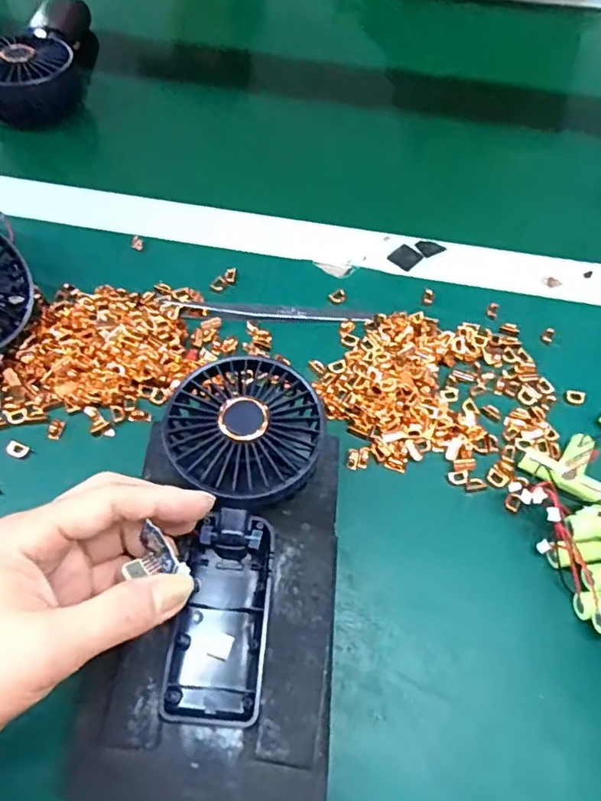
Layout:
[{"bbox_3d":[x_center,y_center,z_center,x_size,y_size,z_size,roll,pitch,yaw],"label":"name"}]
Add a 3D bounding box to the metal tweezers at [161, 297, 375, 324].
[{"bbox_3d":[-0.023,-0.063,0.394,0.144,0.004,0.015,2,59,0],"label":"metal tweezers"}]

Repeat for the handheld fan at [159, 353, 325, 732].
[{"bbox_3d":[-0.036,0.066,0.299,0.079,0.045,0.183,6,72,2],"label":"handheld fan"}]

